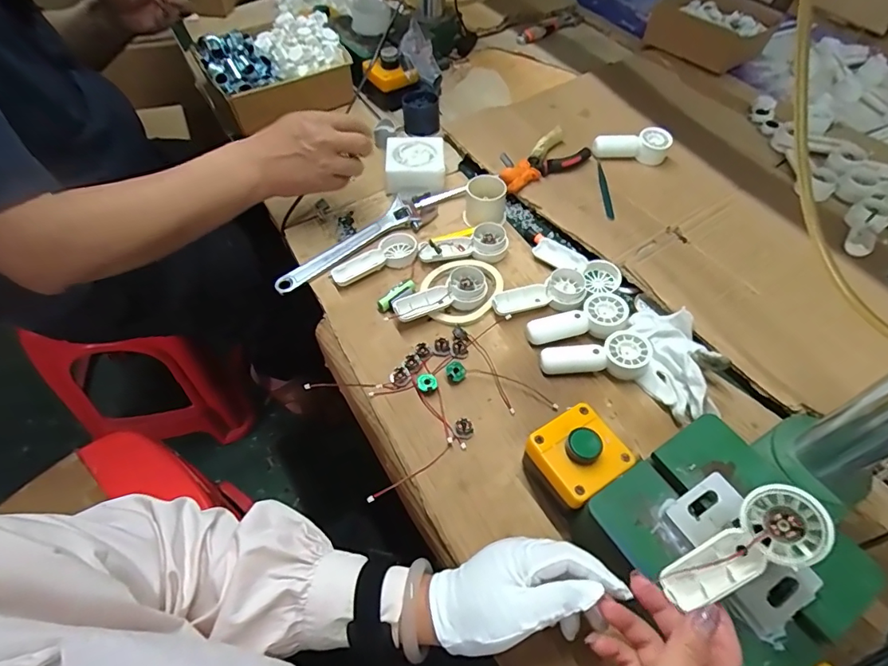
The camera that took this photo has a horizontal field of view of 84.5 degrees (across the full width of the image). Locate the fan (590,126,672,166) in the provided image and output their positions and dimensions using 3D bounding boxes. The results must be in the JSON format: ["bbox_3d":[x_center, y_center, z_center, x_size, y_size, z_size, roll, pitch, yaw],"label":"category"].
[{"bbox_3d":[0.275,-0.271,0.723,0.117,0.040,0.037,-7,53,-8],"label":"fan"}]

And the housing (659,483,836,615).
[{"bbox_3d":[0.195,0.143,0.321,0.020,0.109,0.044,12,37,-50],"label":"housing"}]

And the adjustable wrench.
[{"bbox_3d":[-0.104,-0.115,0.624,0.051,0.011,0.235,39,60,24],"label":"adjustable wrench"}]

